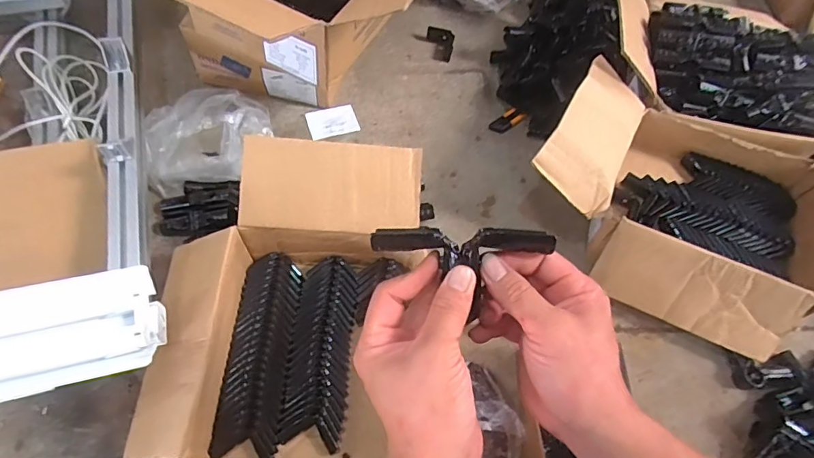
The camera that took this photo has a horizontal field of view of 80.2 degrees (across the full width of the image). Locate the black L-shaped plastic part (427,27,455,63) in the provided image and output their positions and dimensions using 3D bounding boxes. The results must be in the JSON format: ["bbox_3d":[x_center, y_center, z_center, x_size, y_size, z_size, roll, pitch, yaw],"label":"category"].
[{"bbox_3d":[0.075,-0.418,1.093,0.061,0.032,0.074,7,62,-1],"label":"black L-shaped plastic part"}]

